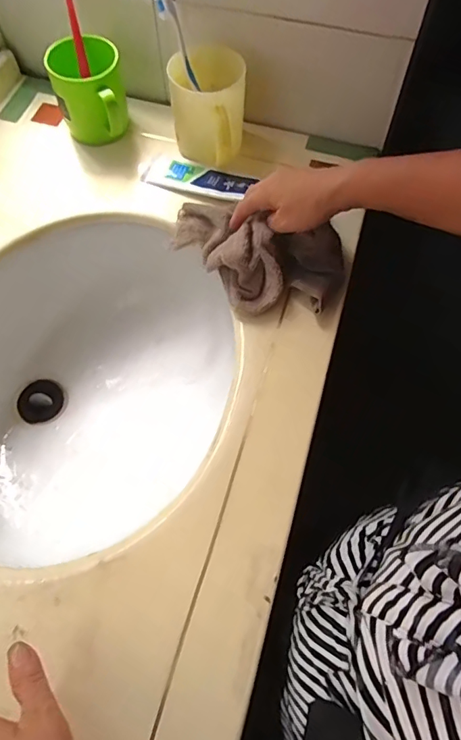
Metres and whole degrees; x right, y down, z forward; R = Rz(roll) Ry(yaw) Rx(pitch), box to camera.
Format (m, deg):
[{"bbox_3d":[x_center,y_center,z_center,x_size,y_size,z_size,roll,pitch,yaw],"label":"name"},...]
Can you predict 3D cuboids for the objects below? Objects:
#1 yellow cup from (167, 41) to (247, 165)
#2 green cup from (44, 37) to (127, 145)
[{"bbox_3d":[-0.028,-0.315,0.586,0.088,0.094,0.119,0,64,3],"label":"yellow cup"},{"bbox_3d":[-0.170,-0.337,0.600,0.086,0.090,0.105,-18,64,-6],"label":"green cup"}]

